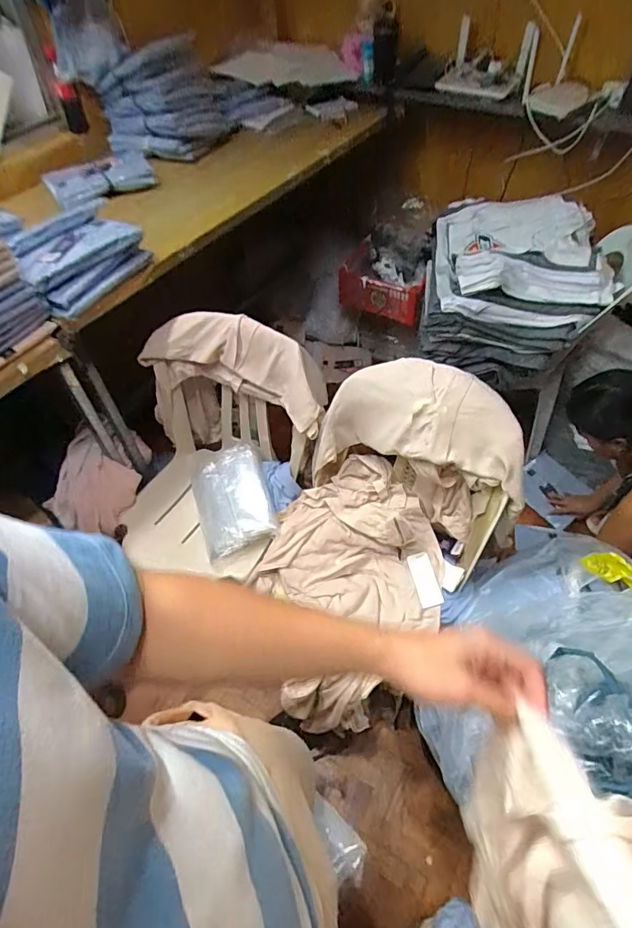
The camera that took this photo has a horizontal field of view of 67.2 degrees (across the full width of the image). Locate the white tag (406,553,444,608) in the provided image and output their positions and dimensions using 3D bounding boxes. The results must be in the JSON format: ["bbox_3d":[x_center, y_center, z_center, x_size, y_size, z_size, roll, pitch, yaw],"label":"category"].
[{"bbox_3d":[0.242,0.258,1.059,0.052,0.008,0.116,-20,82,17],"label":"white tag"}]

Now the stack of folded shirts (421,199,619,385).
[{"bbox_3d":[0.568,-0.532,1.419,0.452,0.302,0.468,8,52,9],"label":"stack of folded shirts"}]

